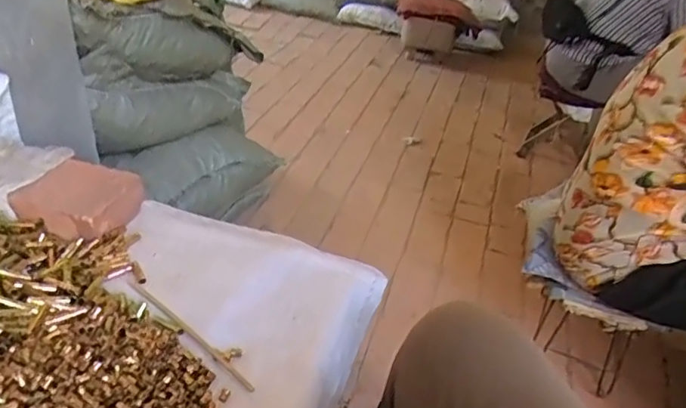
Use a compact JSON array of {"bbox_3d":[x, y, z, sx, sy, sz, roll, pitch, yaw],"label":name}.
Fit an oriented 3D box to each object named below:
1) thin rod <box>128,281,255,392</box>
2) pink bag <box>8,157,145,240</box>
[{"bbox_3d":[-0.173,0.141,0.594,0.217,0.006,0.012,30,42,29],"label":"thin rod"},{"bbox_3d":[-0.355,-0.006,0.726,0.128,0.053,0.118,11,36,6],"label":"pink bag"}]

